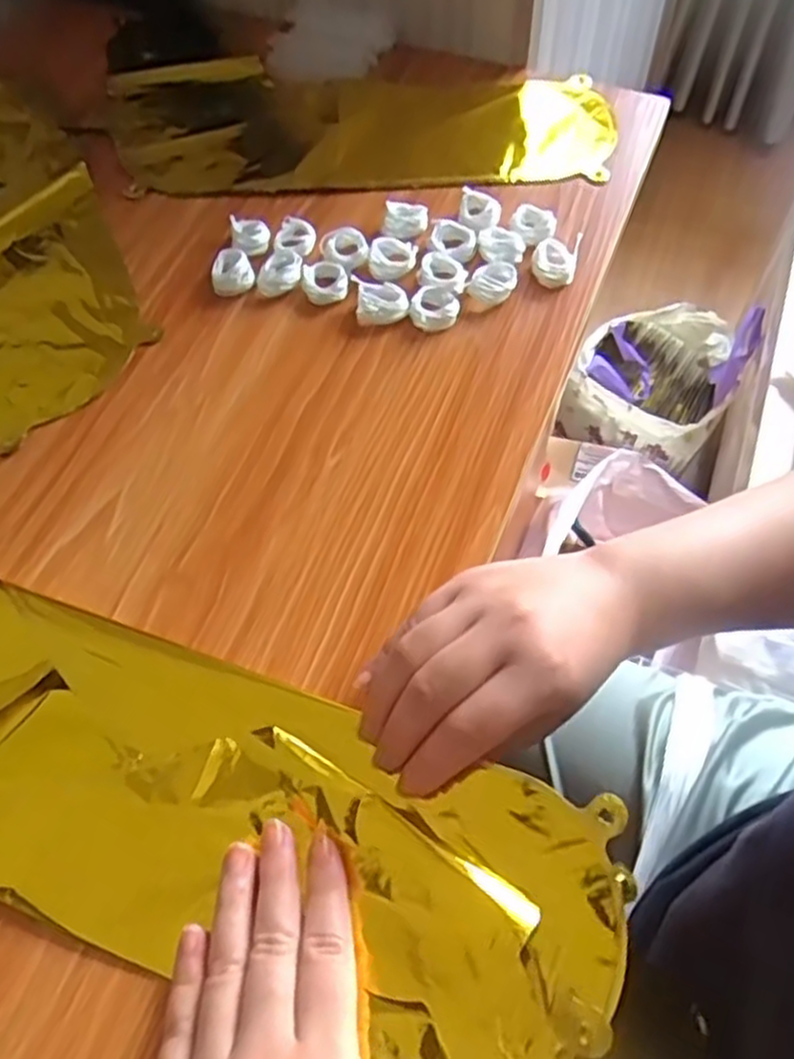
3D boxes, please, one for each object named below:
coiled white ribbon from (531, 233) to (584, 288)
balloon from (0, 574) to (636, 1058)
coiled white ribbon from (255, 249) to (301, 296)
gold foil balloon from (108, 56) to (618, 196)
[{"bbox_3d":[0.100,-0.172,0.488,0.028,0.013,0.036,11,61,8],"label":"coiled white ribbon"},{"bbox_3d":[-0.100,0.111,0.329,0.387,0.016,0.120,17,62,13],"label":"balloon"},{"bbox_3d":[-0.074,-0.164,0.487,0.024,0.011,0.035,18,62,11],"label":"coiled white ribbon"},{"bbox_3d":[-0.032,-0.298,0.571,0.364,0.032,0.146,1,60,2],"label":"gold foil balloon"}]

